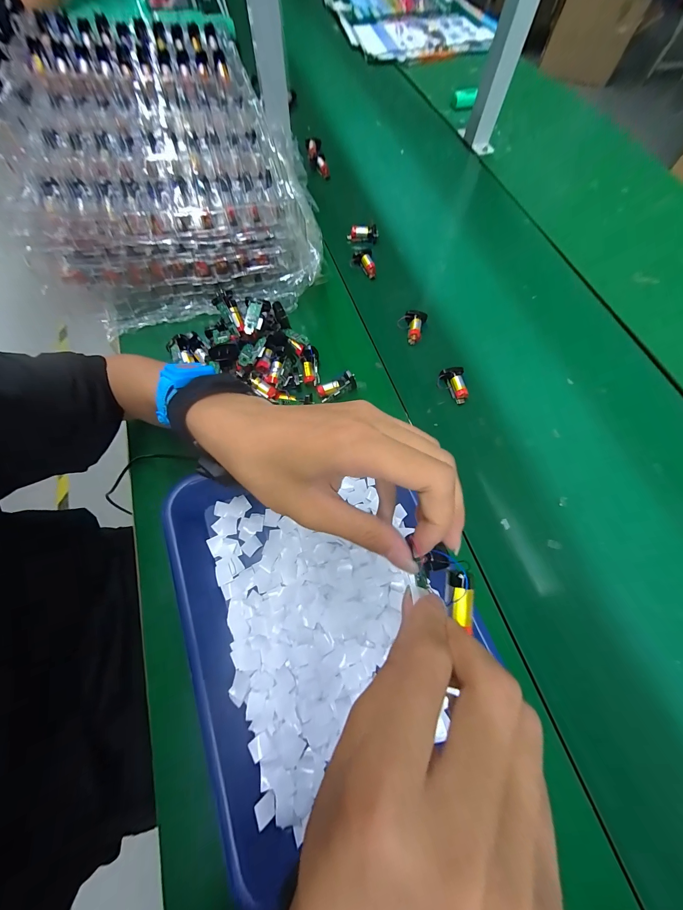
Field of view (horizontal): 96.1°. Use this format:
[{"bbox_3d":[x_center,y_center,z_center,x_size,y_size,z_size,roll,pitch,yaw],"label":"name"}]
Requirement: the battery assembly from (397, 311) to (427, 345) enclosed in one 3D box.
[{"bbox_3d":[0.104,-0.195,0.464,0.039,0.024,0.042,18,68,6],"label":"battery assembly"}]

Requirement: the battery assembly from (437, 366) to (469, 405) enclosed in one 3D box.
[{"bbox_3d":[0.154,-0.094,0.424,0.030,0.027,0.046,-3,68,-3],"label":"battery assembly"}]

